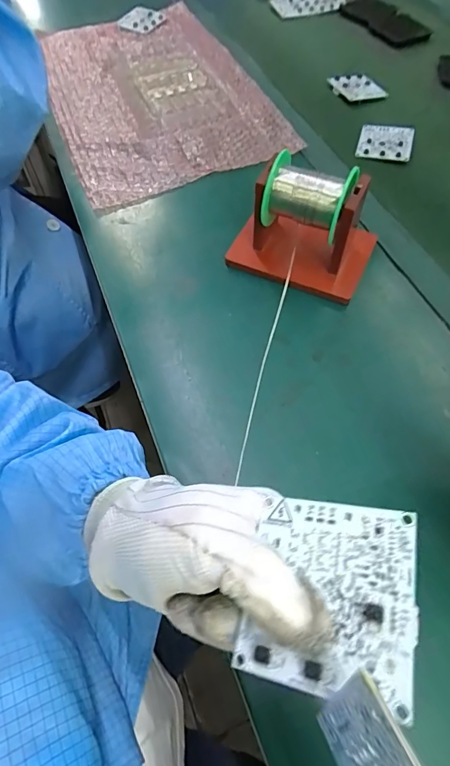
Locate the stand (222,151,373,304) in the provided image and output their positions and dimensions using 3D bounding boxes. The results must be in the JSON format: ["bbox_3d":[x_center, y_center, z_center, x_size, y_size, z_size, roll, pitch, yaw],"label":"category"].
[{"bbox_3d":[0.080,-0.158,0.409,0.139,0.096,0.089,20,62,8],"label":"stand"}]

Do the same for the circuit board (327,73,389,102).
[{"bbox_3d":[0.198,-0.442,0.623,0.069,0.009,0.063,-16,63,-11],"label":"circuit board"}]

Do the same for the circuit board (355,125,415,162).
[{"bbox_3d":[0.212,-0.319,0.553,0.068,0.004,0.067,14,67,10],"label":"circuit board"}]

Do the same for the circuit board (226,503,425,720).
[{"bbox_3d":[0.042,0.084,0.169,0.064,0.004,0.069,-1,59,28],"label":"circuit board"}]

